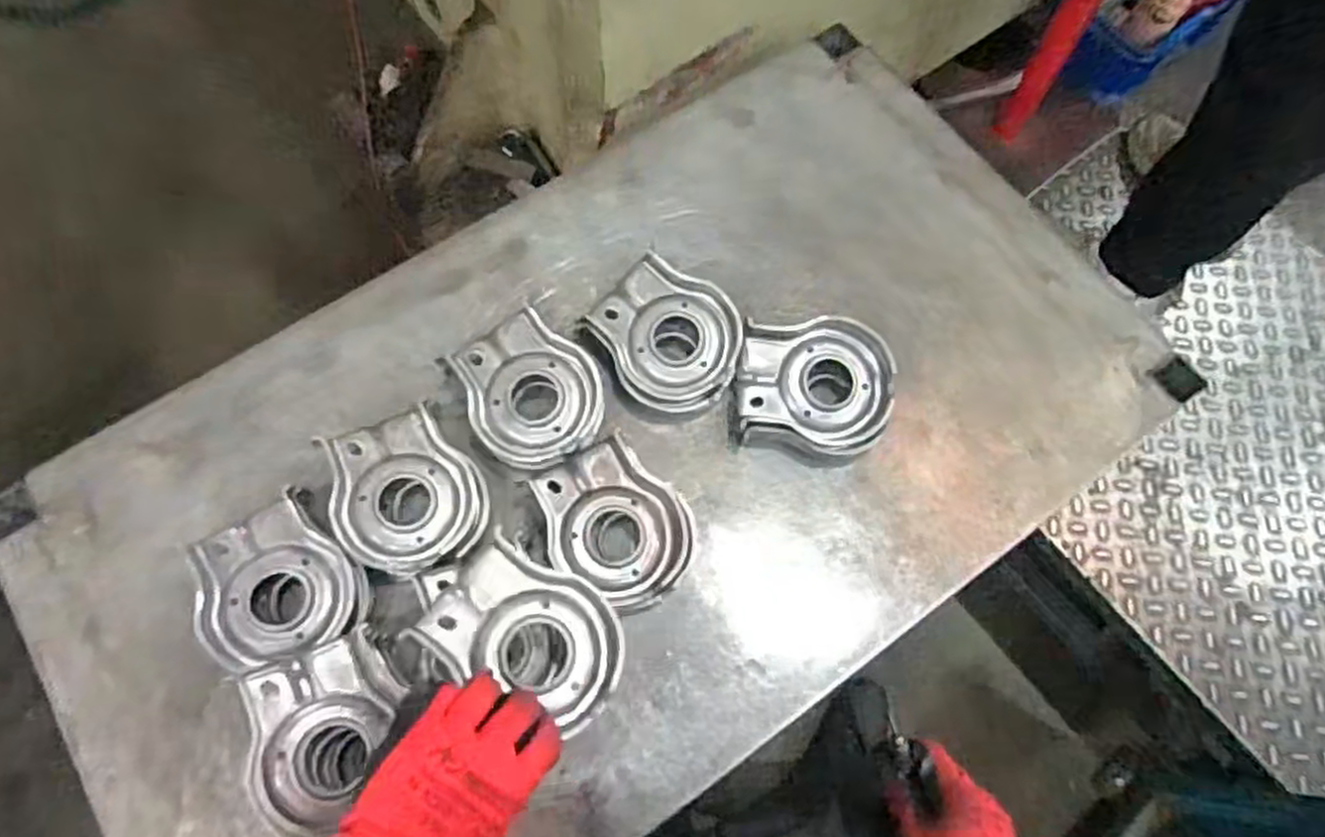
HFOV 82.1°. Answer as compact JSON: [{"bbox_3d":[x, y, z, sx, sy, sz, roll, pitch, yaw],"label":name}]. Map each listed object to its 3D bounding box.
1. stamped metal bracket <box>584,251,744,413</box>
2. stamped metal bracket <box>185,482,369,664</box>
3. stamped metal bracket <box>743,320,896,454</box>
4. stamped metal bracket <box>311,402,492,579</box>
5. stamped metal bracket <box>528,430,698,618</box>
[{"bbox_3d":[0.001,-0.066,0.637,0.128,0.038,0.107,37,73,12],"label":"stamped metal bracket"},{"bbox_3d":[-0.285,0.119,0.563,0.105,0.030,0.114,-30,73,-11],"label":"stamped metal bracket"},{"bbox_3d":[0.125,-0.024,0.629,0.127,0.045,0.106,2,69,0],"label":"stamped metal bracket"},{"bbox_3d":[-0.198,0.054,0.583,0.107,0.025,0.127,-25,72,-10],"label":"stamped metal bracket"},{"bbox_3d":[-0.040,0.084,0.587,0.128,0.043,0.104,42,74,13],"label":"stamped metal bracket"}]

